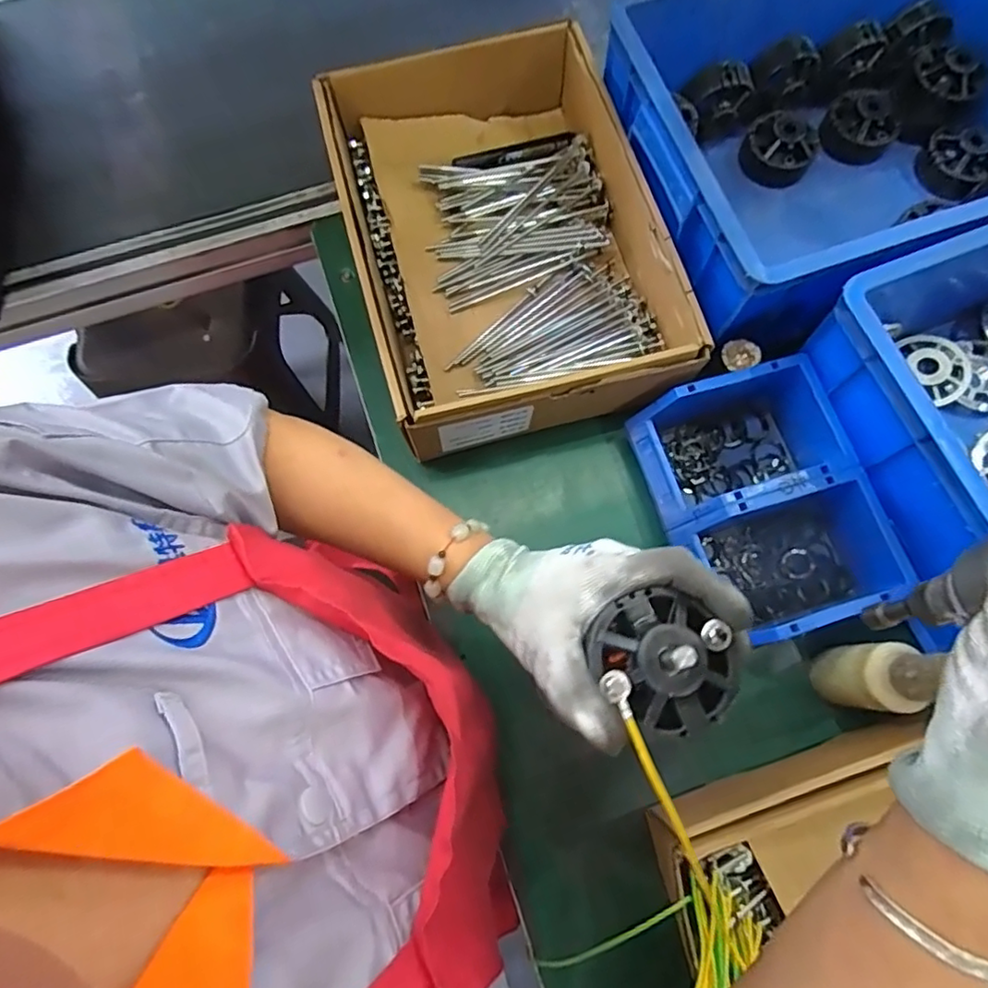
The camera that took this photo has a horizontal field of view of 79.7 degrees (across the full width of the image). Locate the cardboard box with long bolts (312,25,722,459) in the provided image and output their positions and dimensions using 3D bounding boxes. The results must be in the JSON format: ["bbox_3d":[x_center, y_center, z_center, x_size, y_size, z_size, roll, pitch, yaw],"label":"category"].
[{"bbox_3d":[0.006,-0.249,0.560,0.264,0.079,0.384,-14,74,-3],"label":"cardboard box with long bolts"}]

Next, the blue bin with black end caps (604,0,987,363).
[{"bbox_3d":[0.338,-0.326,0.568,0.412,0.172,0.299,-19,74,-5],"label":"blue bin with black end caps"}]

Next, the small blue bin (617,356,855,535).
[{"bbox_3d":[0.216,-0.043,0.519,0.172,0.076,0.107,-17,74,-4],"label":"small blue bin"}]

